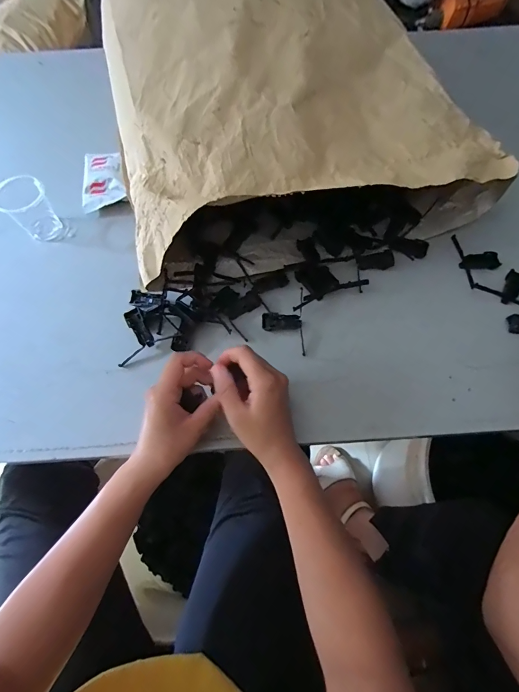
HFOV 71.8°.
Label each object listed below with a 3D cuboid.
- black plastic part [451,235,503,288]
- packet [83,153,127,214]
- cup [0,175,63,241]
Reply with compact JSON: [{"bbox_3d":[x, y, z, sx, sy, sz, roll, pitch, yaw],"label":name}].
[{"bbox_3d":[0.292,-0.115,0.475,0.050,0.009,0.080,-3,65,-1],"label":"black plastic part"},{"bbox_3d":[-0.234,-0.247,0.538,0.060,0.018,0.105,-13,66,-5],"label":"packet"},{"bbox_3d":[-0.309,-0.182,0.485,0.060,0.075,0.051,-35,70,-14],"label":"cup"}]

